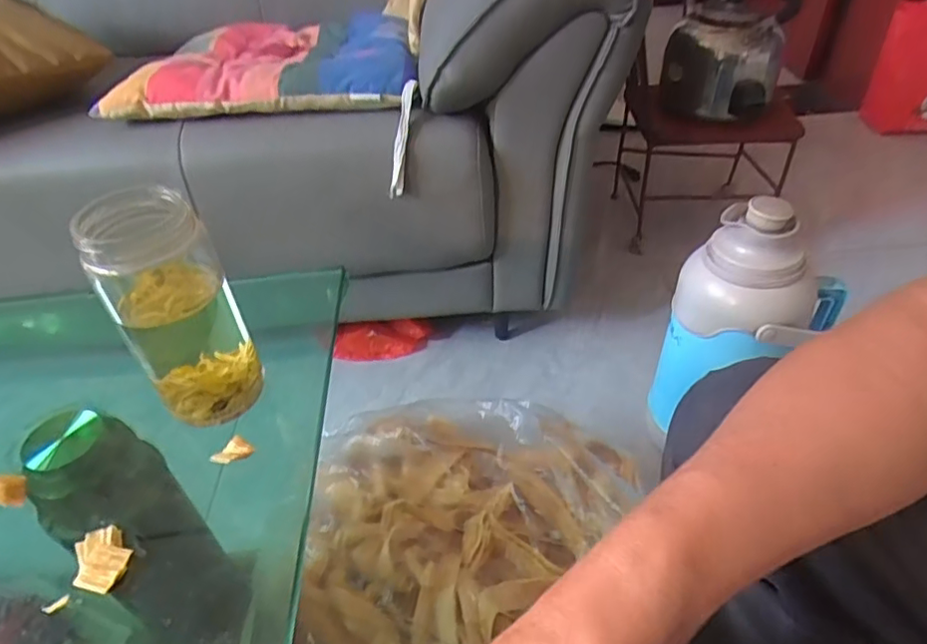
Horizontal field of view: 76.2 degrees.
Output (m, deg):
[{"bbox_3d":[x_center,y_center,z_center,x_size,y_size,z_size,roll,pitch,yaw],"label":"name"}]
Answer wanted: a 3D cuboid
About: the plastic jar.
[{"bbox_3d":[-0.178,-0.006,0.372,0.066,0.149,0.054,-24,45,-21],"label":"plastic jar"}]

